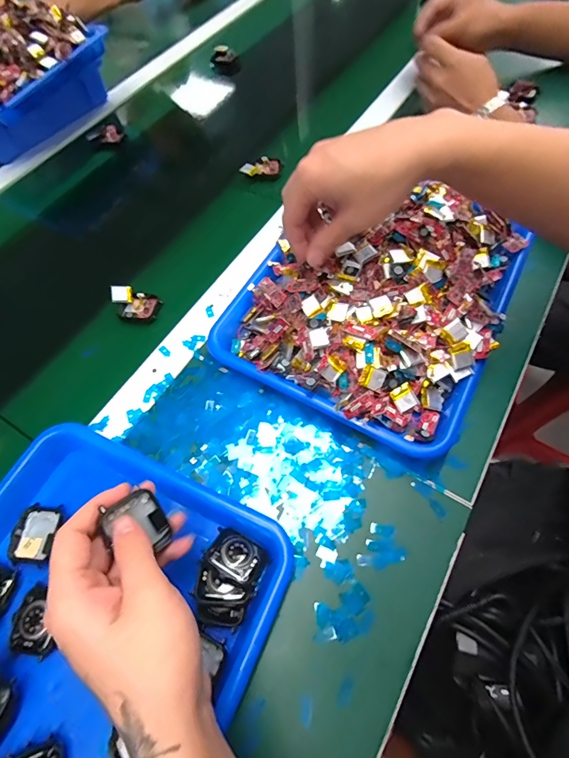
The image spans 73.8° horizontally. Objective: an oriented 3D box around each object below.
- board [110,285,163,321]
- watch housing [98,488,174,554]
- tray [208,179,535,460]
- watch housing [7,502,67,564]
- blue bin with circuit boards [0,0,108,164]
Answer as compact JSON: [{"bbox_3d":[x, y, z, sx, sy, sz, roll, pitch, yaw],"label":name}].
[{"bbox_3d":[-0.171,-0.087,0.433,0.054,0.020,0.039,11,64,9],"label":"board"},{"bbox_3d":[-0.096,0.097,0.248,0.036,0.006,0.041,-36,105,-33],"label":"watch housing"},{"bbox_3d":[0.093,-0.092,0.389,0.251,0.069,0.285,27,68,16],"label":"tray"},{"bbox_3d":[-0.210,0.131,0.322,0.037,0.007,0.046,11,64,9],"label":"watch housing"},{"bbox_3d":[-0.438,-0.473,0.585,0.266,0.125,0.233,26,67,16],"label":"blue bin with circuit boards"}]

